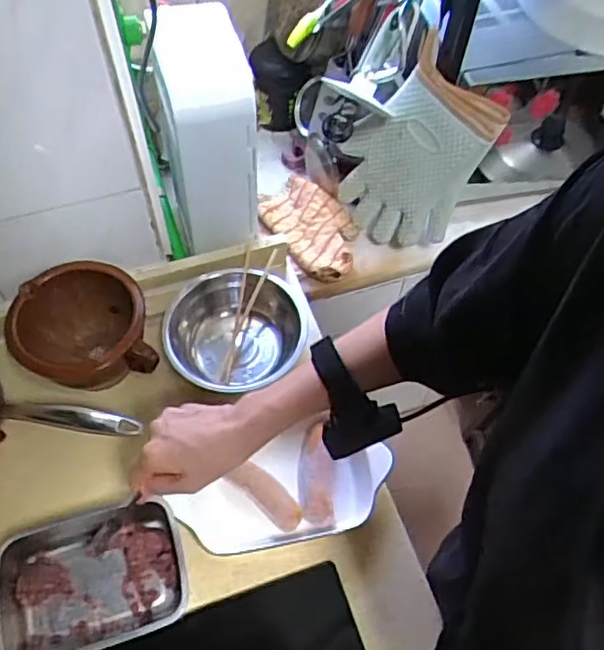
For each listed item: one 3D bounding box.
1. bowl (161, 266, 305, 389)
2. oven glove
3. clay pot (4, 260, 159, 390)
[{"bbox_3d":[-0.086,0.018,0.800,0.163,0.086,0.167,-2,58,-3],"label":"bowl"},{"bbox_3d":[0.157,-0.239,0.877,0.177,0.306,0.055,34,54,11],"label":"oven glove"},{"bbox_3d":[-0.263,0.011,0.750,0.151,0.100,0.142,1,58,-1],"label":"clay pot"}]

